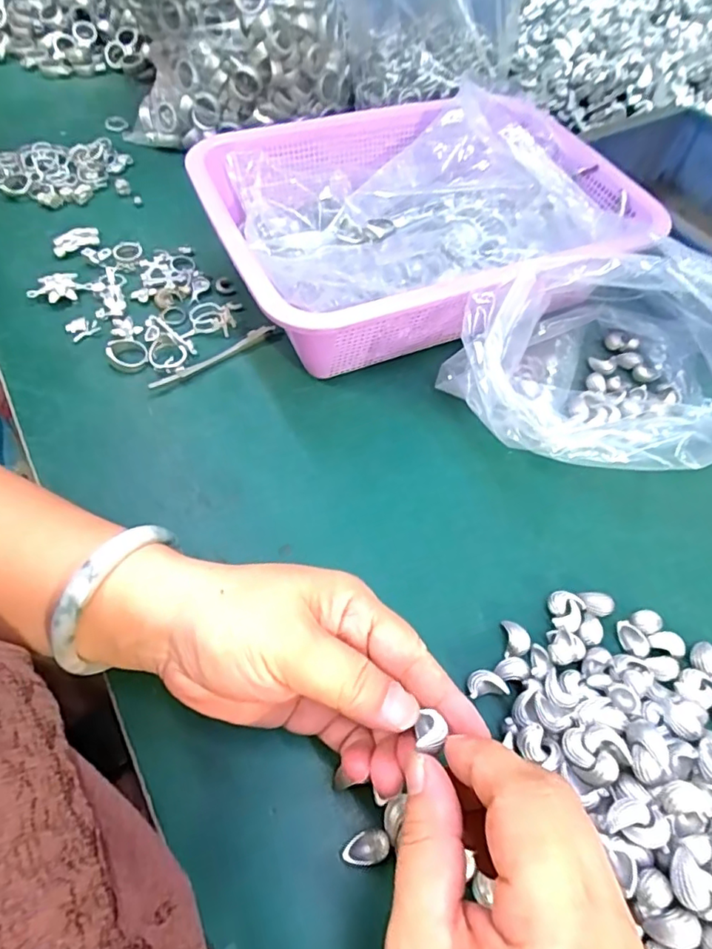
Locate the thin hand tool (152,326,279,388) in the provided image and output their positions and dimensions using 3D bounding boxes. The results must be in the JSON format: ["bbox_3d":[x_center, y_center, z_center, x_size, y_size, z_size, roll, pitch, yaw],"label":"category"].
[{"bbox_3d":[-0.101,-0.084,0.396,0.097,0.007,0.010,-33,64,-20],"label":"thin hand tool"}]

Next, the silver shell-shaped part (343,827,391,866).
[{"bbox_3d":[0.004,0.161,0.240,0.020,0.004,0.012,-9,58,-7],"label":"silver shell-shaped part"}]

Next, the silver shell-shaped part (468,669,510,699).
[{"bbox_3d":[0.065,0.105,0.278,0.019,0.006,0.013,-6,58,-6],"label":"silver shell-shaped part"}]

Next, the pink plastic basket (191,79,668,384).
[{"bbox_3d":[0.048,-0.188,0.422,0.298,0.081,0.228,-18,60,-13],"label":"pink plastic basket"}]

